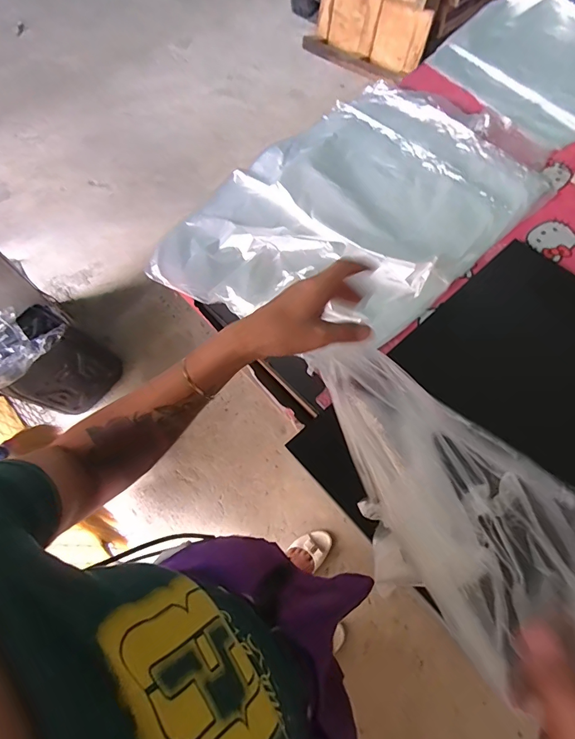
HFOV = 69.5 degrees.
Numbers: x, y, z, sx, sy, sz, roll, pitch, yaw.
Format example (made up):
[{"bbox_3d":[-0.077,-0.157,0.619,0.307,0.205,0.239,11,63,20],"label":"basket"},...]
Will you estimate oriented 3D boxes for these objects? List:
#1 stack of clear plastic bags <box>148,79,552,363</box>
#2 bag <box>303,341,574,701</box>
[{"bbox_3d":[0.118,-0.292,0.742,0.639,0.028,0.455,-41,68,-16],"label":"stack of clear plastic bags"},{"bbox_3d":[0.112,0.088,0.367,0.128,0.132,0.288,-34,66,-13],"label":"bag"}]

